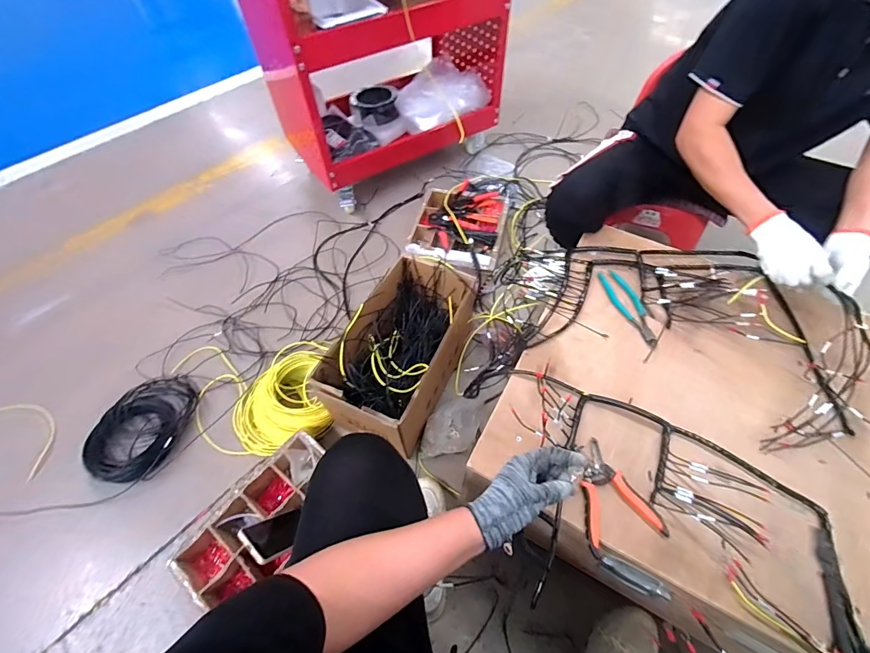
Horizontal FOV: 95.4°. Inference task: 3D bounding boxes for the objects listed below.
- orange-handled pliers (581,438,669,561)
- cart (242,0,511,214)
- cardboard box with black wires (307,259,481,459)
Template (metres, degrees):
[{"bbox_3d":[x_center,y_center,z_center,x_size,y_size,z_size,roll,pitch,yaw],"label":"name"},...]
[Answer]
[{"bbox_3d":[0.253,0.264,0.599,0.111,0.015,0.150,-24,60,-14],"label":"orange-handled pliers"},{"bbox_3d":[-0.138,-0.957,1.184,0.747,0.827,0.419,-34,62,-19],"label":"cart"},{"bbox_3d":[-0.070,0.060,0.935,0.217,0.196,0.405,23,61,16],"label":"cardboard box with black wires"}]

